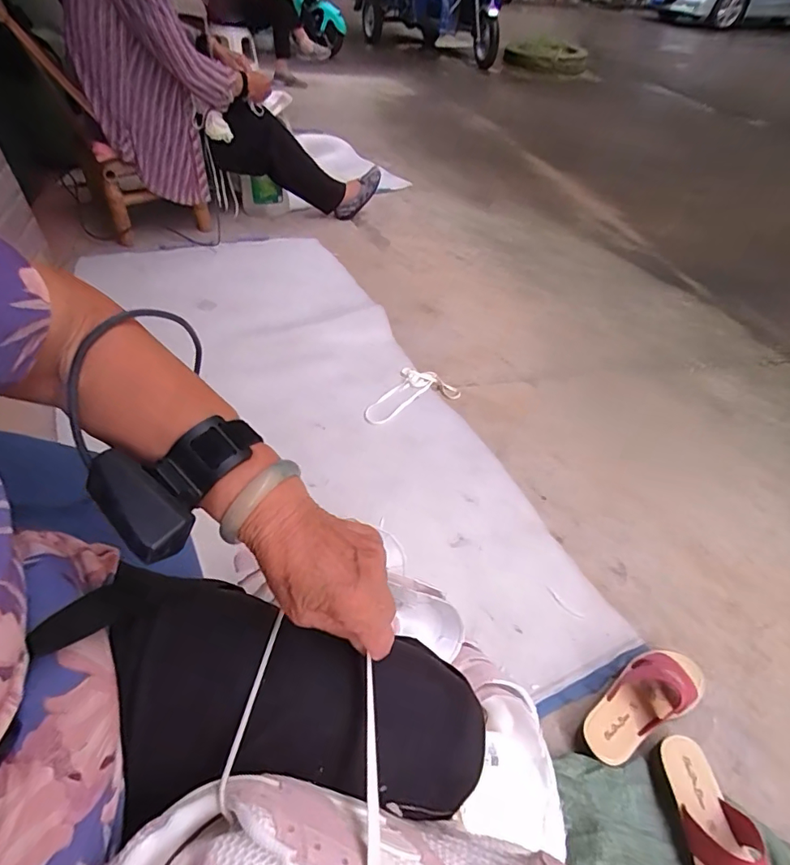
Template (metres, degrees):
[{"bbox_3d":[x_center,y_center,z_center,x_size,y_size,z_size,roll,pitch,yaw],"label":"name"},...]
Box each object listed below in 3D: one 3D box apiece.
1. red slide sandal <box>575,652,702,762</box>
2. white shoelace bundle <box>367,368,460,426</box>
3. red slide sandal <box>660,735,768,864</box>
[{"bbox_3d":[0.348,0.372,0.675,0.227,0.063,0.084,-17,51,-22],"label":"red slide sandal"},{"bbox_3d":[0.023,-0.094,1.112,0.239,0.016,0.128,-22,52,-25],"label":"white shoelace bundle"},{"bbox_3d":[0.395,0.485,0.563,0.091,0.065,0.223,1,46,-6],"label":"red slide sandal"}]

